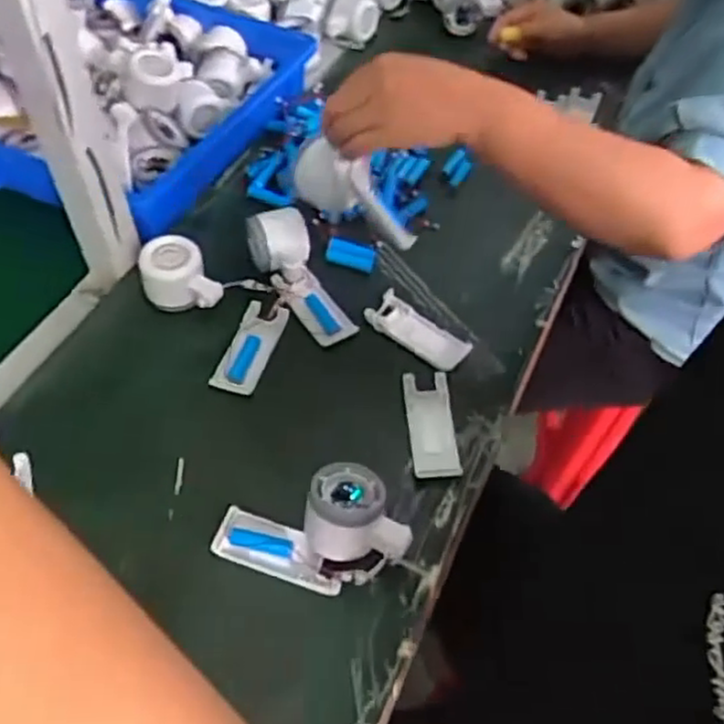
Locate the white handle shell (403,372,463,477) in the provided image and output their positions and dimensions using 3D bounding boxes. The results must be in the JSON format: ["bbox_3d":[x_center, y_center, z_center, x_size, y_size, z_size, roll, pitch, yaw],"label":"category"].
[{"bbox_3d":[0.061,0.054,0.615,0.042,0.007,0.104,-3,53,-2],"label":"white handle shell"}]

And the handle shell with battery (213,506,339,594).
[{"bbox_3d":[-0.063,0.144,0.543,0.103,0.018,0.040,15,54,11],"label":"handle shell with battery"}]

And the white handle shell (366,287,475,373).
[{"bbox_3d":[0.055,-0.031,0.677,0.103,0.012,0.045,33,59,22],"label":"white handle shell"}]

